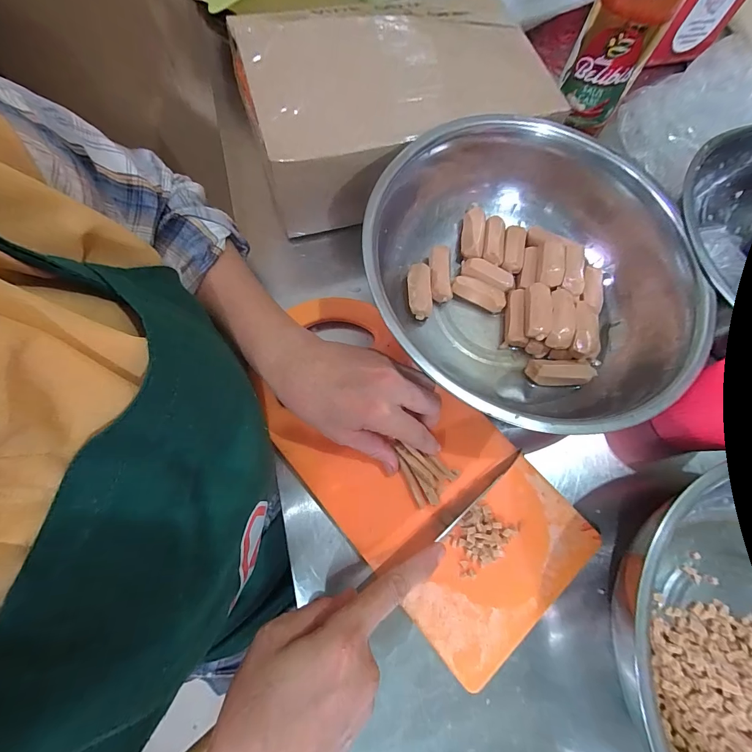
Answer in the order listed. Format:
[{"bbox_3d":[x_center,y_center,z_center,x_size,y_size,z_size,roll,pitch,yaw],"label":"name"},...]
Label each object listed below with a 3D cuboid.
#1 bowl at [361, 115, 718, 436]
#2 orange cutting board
[{"bbox_3d":[0.118,-0.086,0.295,0.247,0.076,0.265,1,73,-2],"label":"bowl"},{"bbox_3d":[0.021,0.063,0.283,0.139,0.010,0.290,-40,79,-12],"label":"orange cutting board"}]

